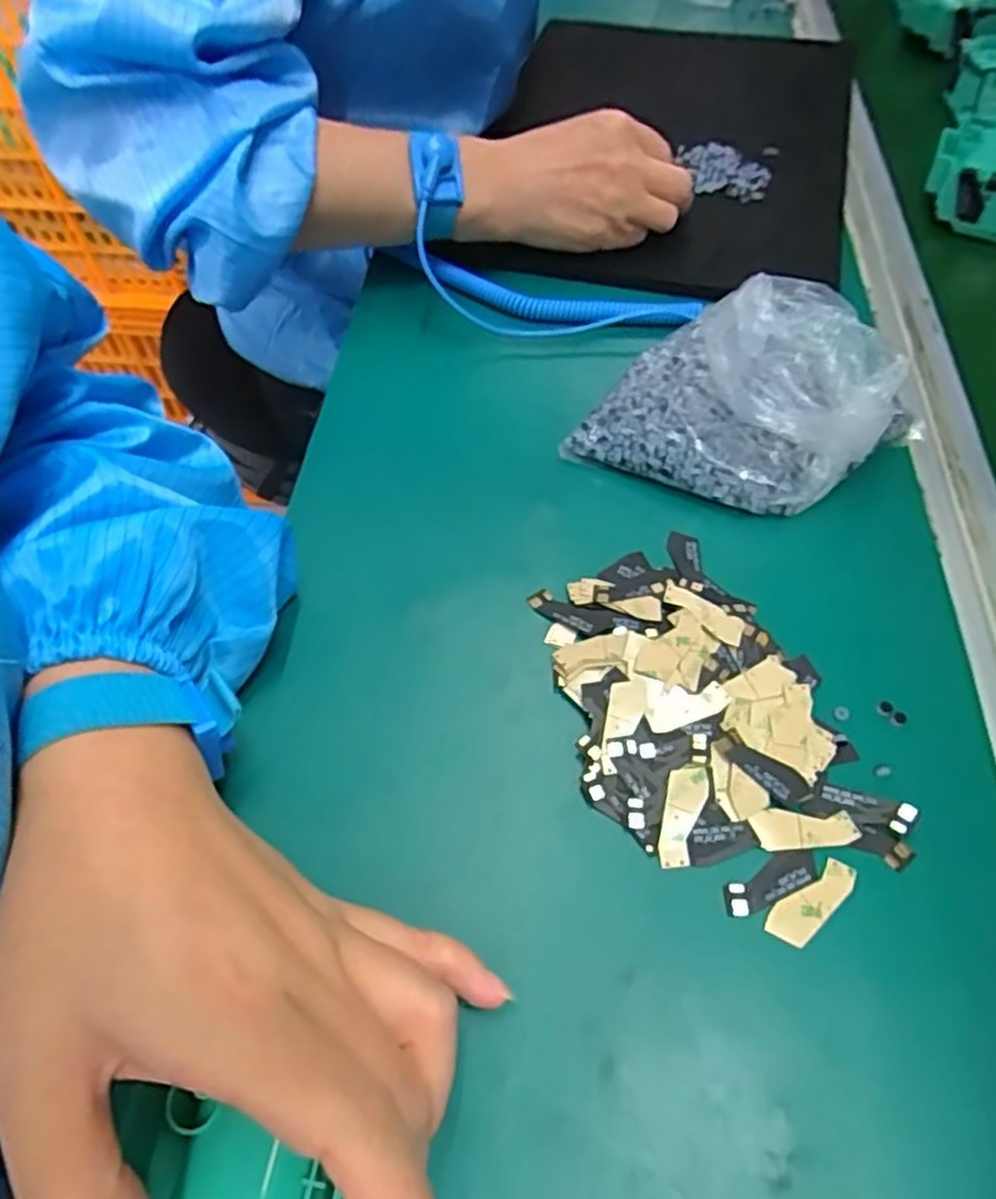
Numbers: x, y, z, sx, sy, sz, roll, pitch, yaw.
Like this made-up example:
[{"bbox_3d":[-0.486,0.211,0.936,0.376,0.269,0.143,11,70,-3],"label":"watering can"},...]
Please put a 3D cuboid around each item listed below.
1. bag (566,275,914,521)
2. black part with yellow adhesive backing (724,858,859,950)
[{"bbox_3d":[0.130,-0.107,0.367,0.129,0.050,0.155,33,62,20],"label":"bag"},{"bbox_3d":[0.108,0.103,0.258,0.037,0.004,0.014,-33,63,-21],"label":"black part with yellow adhesive backing"}]

